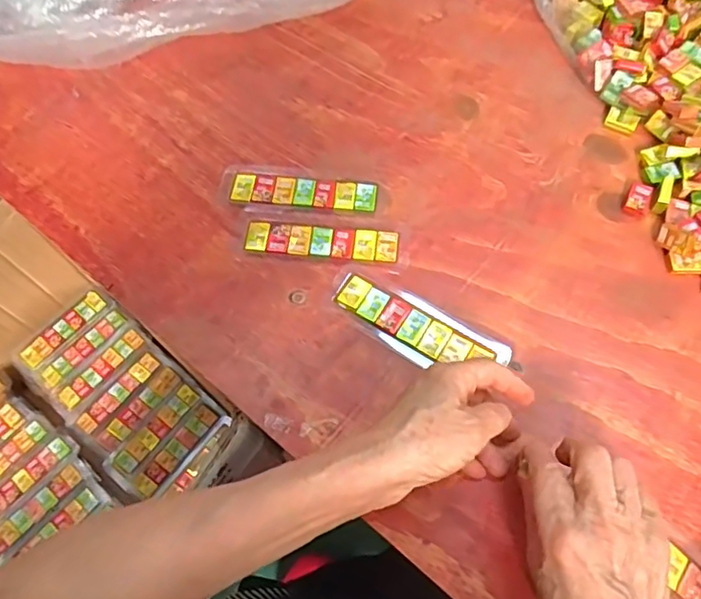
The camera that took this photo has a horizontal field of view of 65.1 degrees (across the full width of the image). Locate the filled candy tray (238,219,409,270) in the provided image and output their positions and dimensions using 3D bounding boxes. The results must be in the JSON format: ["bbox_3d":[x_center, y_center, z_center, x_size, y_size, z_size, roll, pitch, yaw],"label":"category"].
[{"bbox_3d":[-0.020,-0.045,0.433,0.130,0.006,0.033,8,66,6],"label":"filled candy tray"}]

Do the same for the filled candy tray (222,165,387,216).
[{"bbox_3d":[-0.037,-0.092,0.455,0.135,0.007,0.042,6,66,5],"label":"filled candy tray"}]

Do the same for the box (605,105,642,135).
[{"bbox_3d":[0.234,-0.155,0.471,0.025,0.010,0.019,25,69,13],"label":"box"}]

